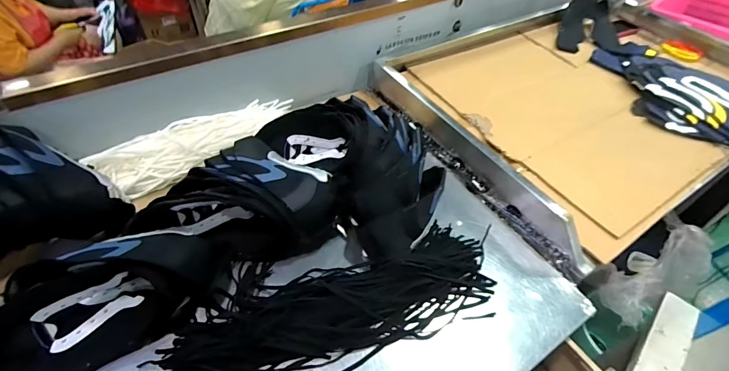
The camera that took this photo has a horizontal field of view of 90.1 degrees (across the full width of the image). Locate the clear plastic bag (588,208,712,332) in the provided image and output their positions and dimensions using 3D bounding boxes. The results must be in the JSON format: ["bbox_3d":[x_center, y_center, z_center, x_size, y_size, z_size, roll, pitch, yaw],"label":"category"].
[{"bbox_3d":[0.903,0.274,1.116,0.352,0.120,0.186,-44,57,7],"label":"clear plastic bag"}]

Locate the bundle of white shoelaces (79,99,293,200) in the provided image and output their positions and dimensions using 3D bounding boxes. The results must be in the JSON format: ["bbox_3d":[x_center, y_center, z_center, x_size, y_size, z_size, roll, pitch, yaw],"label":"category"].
[{"bbox_3d":[-0.331,-0.110,0.770,0.416,0.069,0.135,-35,59,-29],"label":"bundle of white shoelaces"}]

